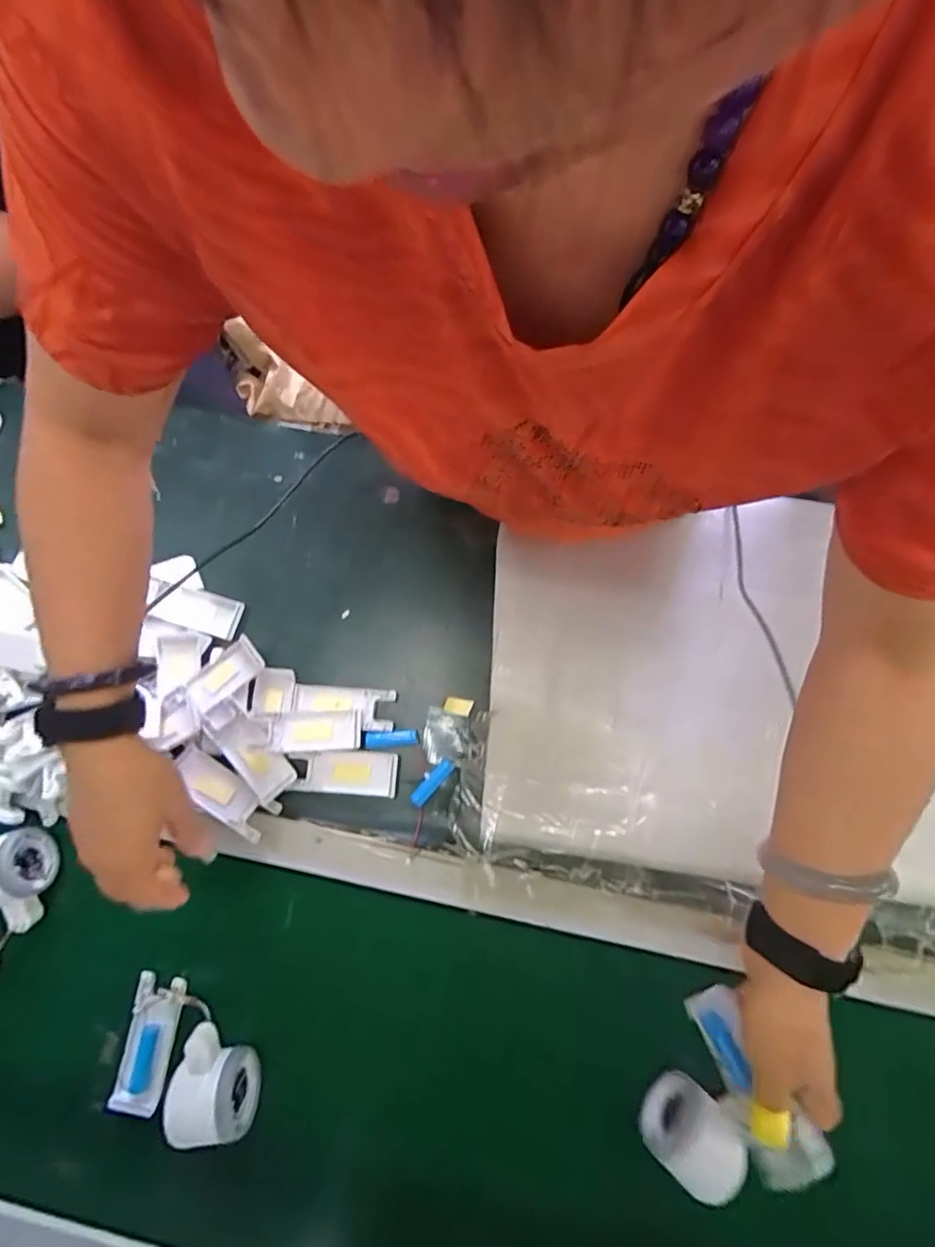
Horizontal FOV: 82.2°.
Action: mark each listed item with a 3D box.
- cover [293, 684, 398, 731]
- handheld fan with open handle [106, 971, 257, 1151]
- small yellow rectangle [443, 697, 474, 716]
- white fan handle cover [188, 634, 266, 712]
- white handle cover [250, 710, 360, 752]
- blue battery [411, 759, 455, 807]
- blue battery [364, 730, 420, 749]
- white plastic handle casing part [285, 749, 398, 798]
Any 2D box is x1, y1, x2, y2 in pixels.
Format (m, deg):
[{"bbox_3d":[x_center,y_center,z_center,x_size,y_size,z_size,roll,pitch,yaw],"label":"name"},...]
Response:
[{"bbox_3d":[-0.122,0.081,0.531,0.099,0.009,0.039,6,78,4],"label":"cover"},{"bbox_3d":[-0.244,0.363,0.448,0.125,0.056,0.104,-2,77,2],"label":"handheld fan with open handle"},{"bbox_3d":[-0.009,0.080,0.521,0.027,0.004,0.016,10,78,5],"label":"small yellow rectangle"},{"bbox_3d":[-0.238,0.049,0.529,0.075,0.017,0.040,-40,79,-6],"label":"white fan handle cover"},{"bbox_3d":[-0.153,0.104,0.517,0.096,0.015,0.035,-3,77,2],"label":"white handle cover"},{"bbox_3d":[-0.033,0.150,0.508,0.014,0.011,0.050,41,82,10],"label":"blue battery"},{"bbox_3d":[-0.074,0.111,0.516,0.052,0.013,0.016,-5,77,1],"label":"blue battery"},{"bbox_3d":[-0.118,0.142,0.513,0.099,0.009,0.041,3,77,3],"label":"white plastic handle casing part"}]

